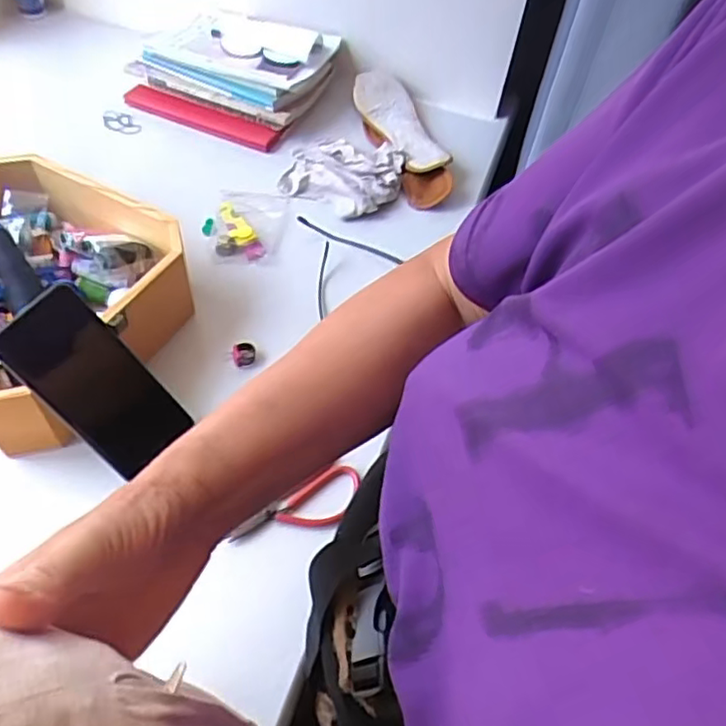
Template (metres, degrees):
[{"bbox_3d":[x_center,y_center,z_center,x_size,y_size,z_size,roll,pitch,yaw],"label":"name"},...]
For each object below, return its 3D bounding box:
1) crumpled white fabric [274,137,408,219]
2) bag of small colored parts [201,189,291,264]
[{"bbox_3d":[-0.024,-0.231,0.786,0.138,0.032,0.121,15,54,6],"label":"crumpled white fabric"},{"bbox_3d":[-0.133,-0.158,0.732,0.084,0.020,0.118,9,54,2],"label":"bag of small colored parts"}]

